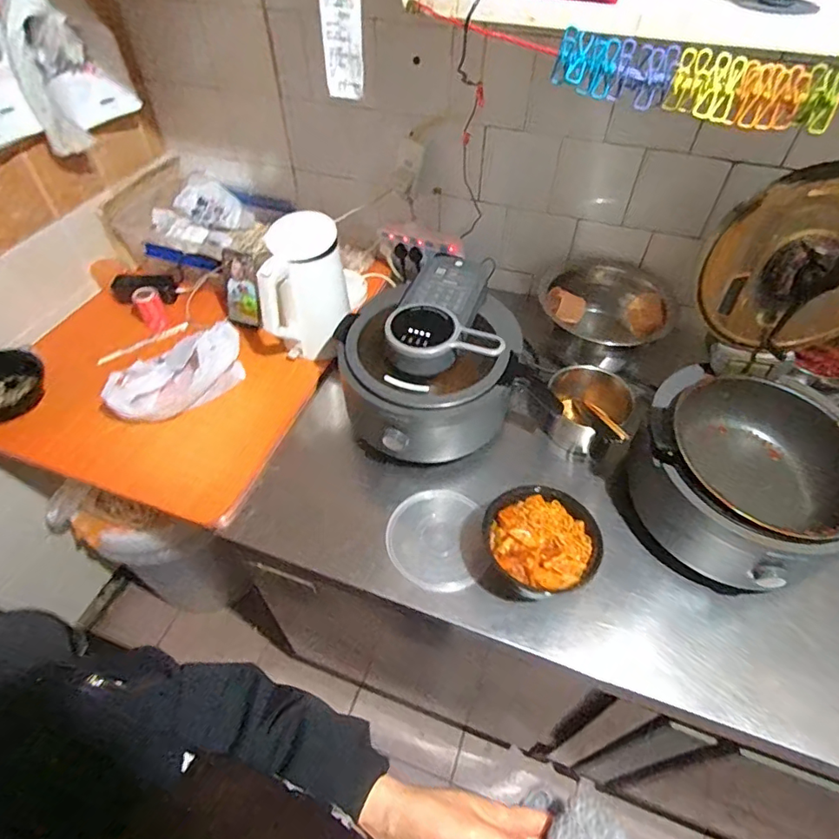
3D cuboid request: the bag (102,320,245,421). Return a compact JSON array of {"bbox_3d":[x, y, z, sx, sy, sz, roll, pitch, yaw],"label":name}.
[{"bbox_3d":[-0.445,-0.089,0.961,0.243,0.138,0.125,-29,55,-8],"label":"bag"}]

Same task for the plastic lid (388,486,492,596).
[{"bbox_3d":[0.028,0.195,0.836,0.153,0.009,0.169,-6,60,3],"label":"plastic lid"}]

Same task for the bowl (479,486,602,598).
[{"bbox_3d":[0.182,0.194,0.781,0.165,0.092,0.160,0,49,0],"label":"bowl"}]

